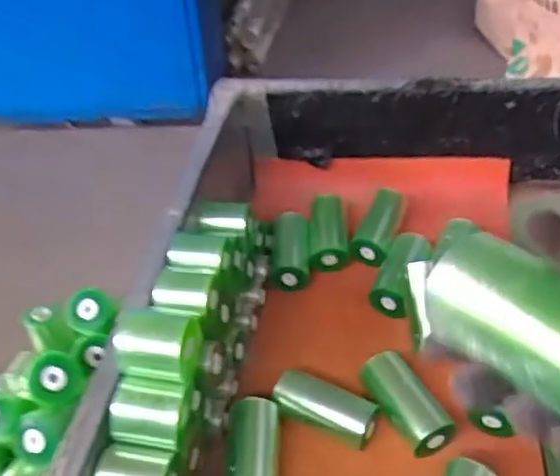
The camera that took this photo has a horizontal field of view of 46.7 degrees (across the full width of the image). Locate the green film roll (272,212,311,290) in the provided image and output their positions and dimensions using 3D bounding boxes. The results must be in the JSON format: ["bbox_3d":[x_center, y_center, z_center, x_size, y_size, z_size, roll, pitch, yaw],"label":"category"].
[{"bbox_3d":[0.019,0.024,1.017,0.056,0.050,0.134,-1,51,7],"label":"green film roll"}]

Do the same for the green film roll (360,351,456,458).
[{"bbox_3d":[0.153,0.199,0.798,0.051,0.057,0.132,-22,51,-23],"label":"green film roll"}]

